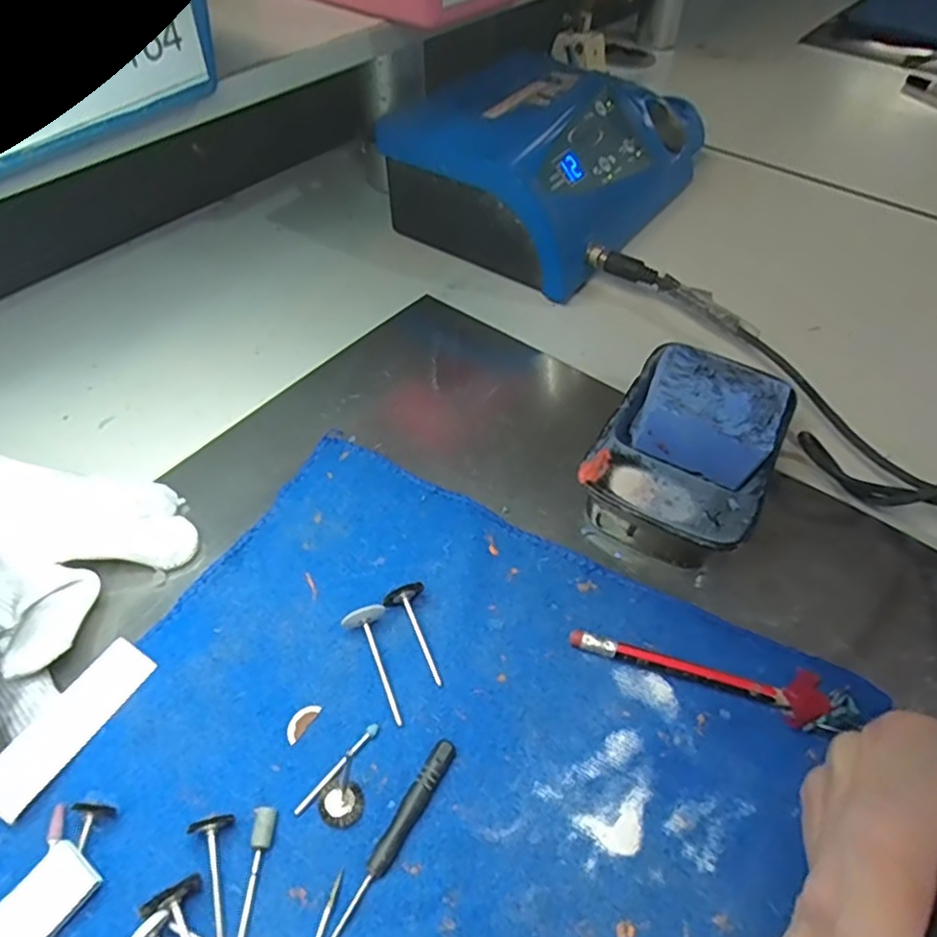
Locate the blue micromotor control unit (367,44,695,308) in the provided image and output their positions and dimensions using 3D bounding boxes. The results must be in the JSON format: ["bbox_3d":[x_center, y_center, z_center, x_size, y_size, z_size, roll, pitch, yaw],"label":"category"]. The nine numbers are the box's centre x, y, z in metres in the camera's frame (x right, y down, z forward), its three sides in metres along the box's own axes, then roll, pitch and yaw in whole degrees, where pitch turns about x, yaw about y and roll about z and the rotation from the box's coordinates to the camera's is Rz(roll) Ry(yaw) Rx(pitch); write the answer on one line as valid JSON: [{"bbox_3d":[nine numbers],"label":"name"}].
[{"bbox_3d":[0.064,-0.246,0.494,0.177,0.082,0.247,26,54,20],"label":"blue micromotor control unit"}]

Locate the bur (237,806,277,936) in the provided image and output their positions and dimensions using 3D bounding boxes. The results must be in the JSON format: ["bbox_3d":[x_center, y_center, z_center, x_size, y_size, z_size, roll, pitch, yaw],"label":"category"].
[{"bbox_3d":[-0.071,0.138,0.211,0.007,0.006,0.049,-1,50,-1],"label":"bur"}]

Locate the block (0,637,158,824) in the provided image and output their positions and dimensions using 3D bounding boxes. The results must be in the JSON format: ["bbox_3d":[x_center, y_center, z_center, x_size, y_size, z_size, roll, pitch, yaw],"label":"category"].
[{"bbox_3d":[-0.151,0.096,0.244,0.021,0.006,0.067,34,52,3],"label":"block"}]

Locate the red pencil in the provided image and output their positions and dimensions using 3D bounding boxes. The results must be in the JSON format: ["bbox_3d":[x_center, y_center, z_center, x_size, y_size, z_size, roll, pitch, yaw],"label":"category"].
[{"bbox_3d":[0.085,0.081,0.264,0.087,0.008,0.008,14,51,11],"label":"red pencil"}]

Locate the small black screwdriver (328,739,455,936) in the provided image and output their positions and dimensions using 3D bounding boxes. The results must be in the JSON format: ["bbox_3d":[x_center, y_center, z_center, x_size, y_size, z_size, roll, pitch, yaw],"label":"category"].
[{"bbox_3d":[-0.028,0.129,0.219,0.007,0.007,0.079,25,54,20],"label":"small black screwdriver"}]

